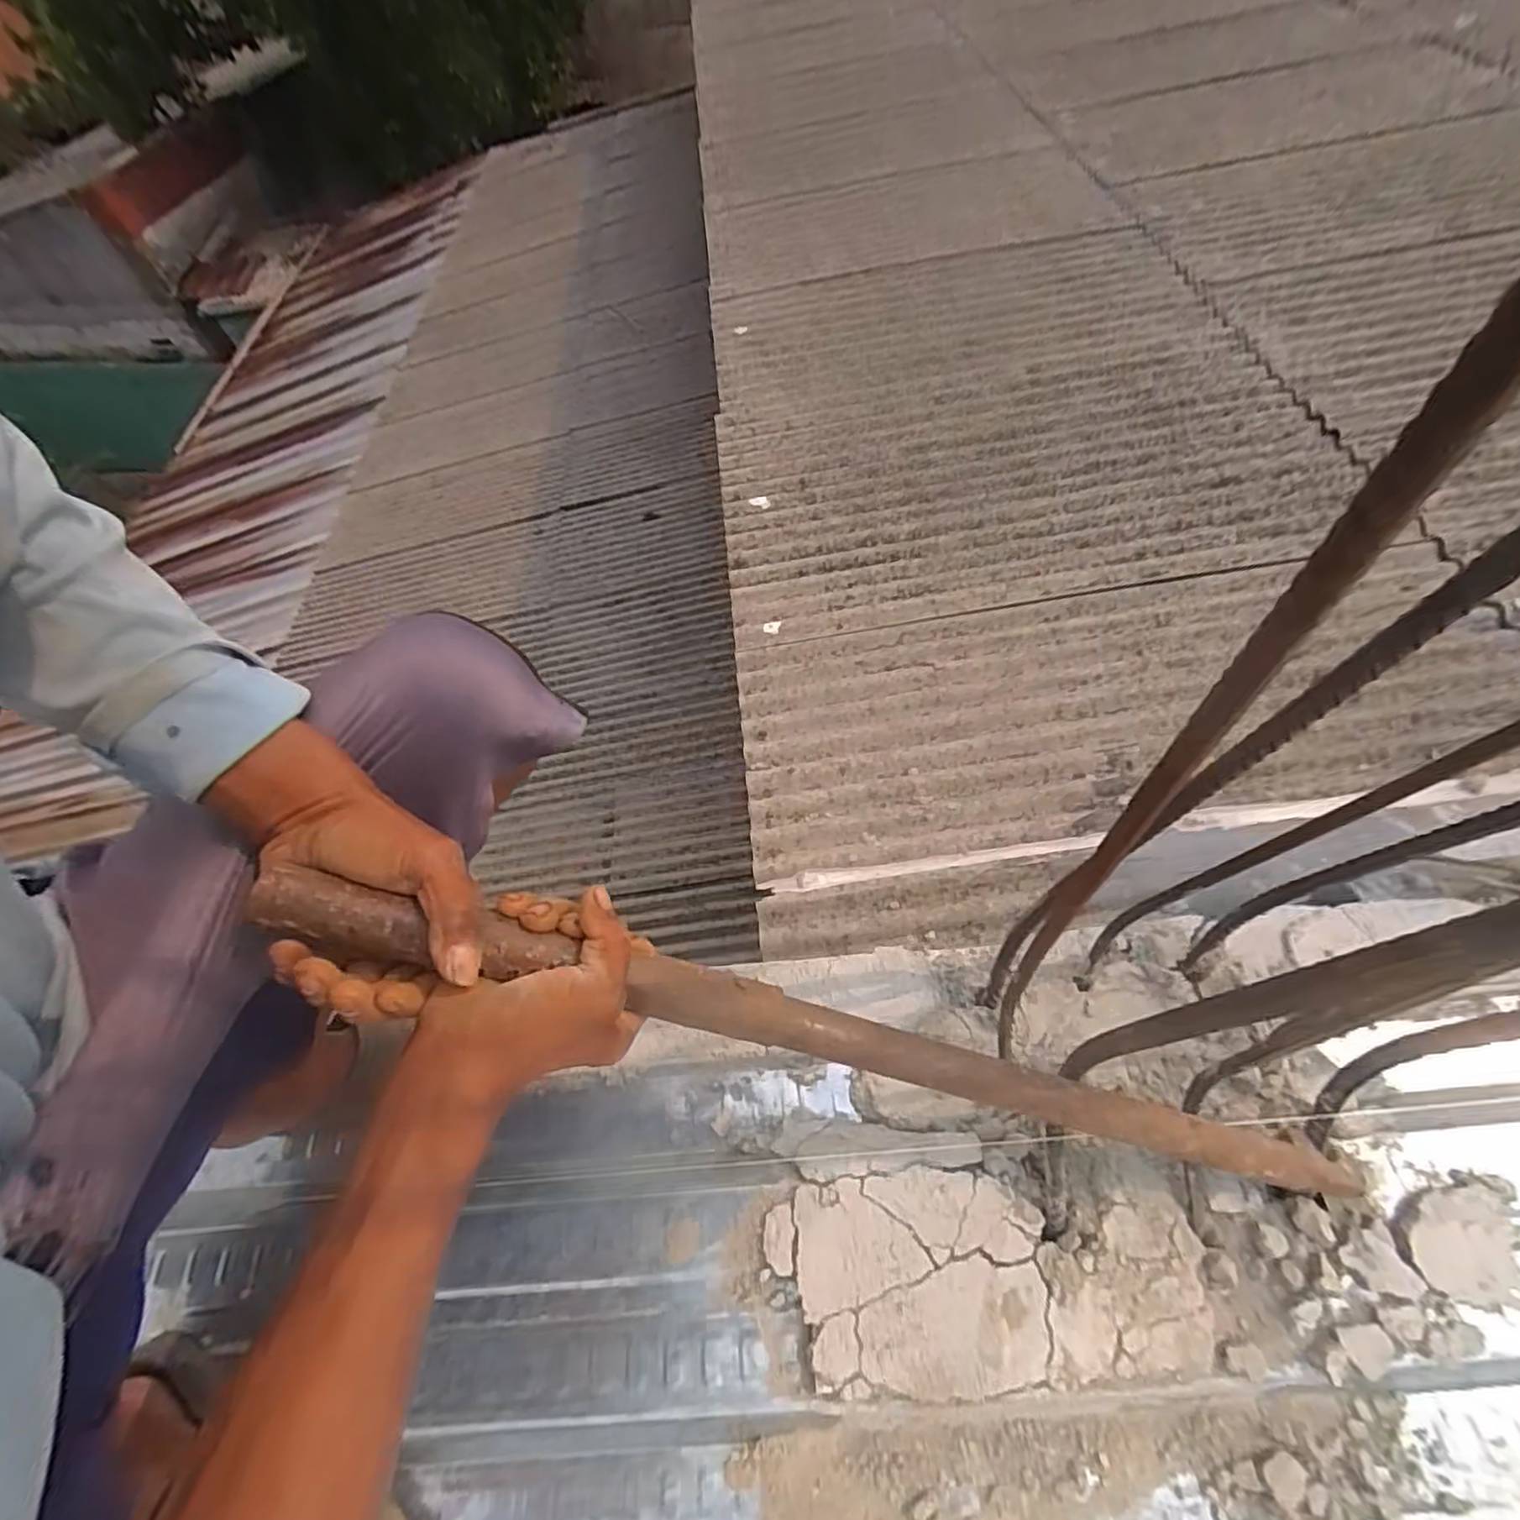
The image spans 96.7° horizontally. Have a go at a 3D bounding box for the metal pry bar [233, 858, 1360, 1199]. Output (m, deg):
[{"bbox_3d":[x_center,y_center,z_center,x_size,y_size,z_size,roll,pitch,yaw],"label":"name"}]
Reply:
[{"bbox_3d":[0.080,0.168,0.385,0.667,0.022,0.033,19,58,-12],"label":"metal pry bar"}]

